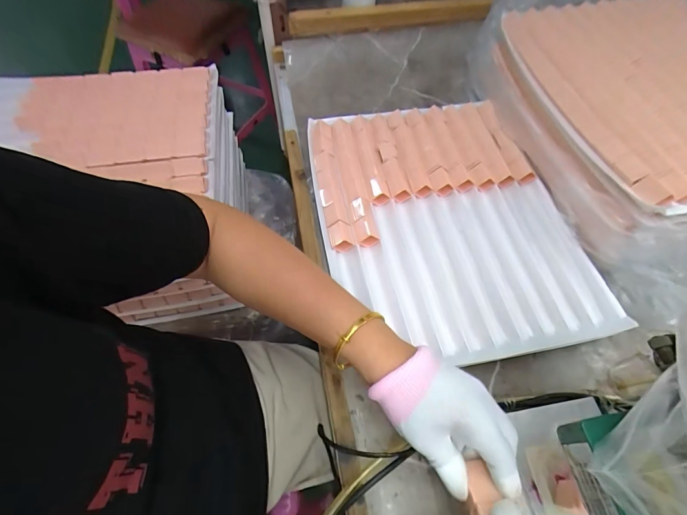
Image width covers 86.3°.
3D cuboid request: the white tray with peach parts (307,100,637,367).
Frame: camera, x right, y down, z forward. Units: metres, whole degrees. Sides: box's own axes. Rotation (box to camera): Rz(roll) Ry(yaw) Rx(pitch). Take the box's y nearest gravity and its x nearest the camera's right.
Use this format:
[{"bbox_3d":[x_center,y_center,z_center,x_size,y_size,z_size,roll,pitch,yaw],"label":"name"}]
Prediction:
[{"bbox_3d":[0.125,-0.053,0.488,0.297,0.046,0.379,-12,61,-7],"label":"white tray with peach parts"}]

